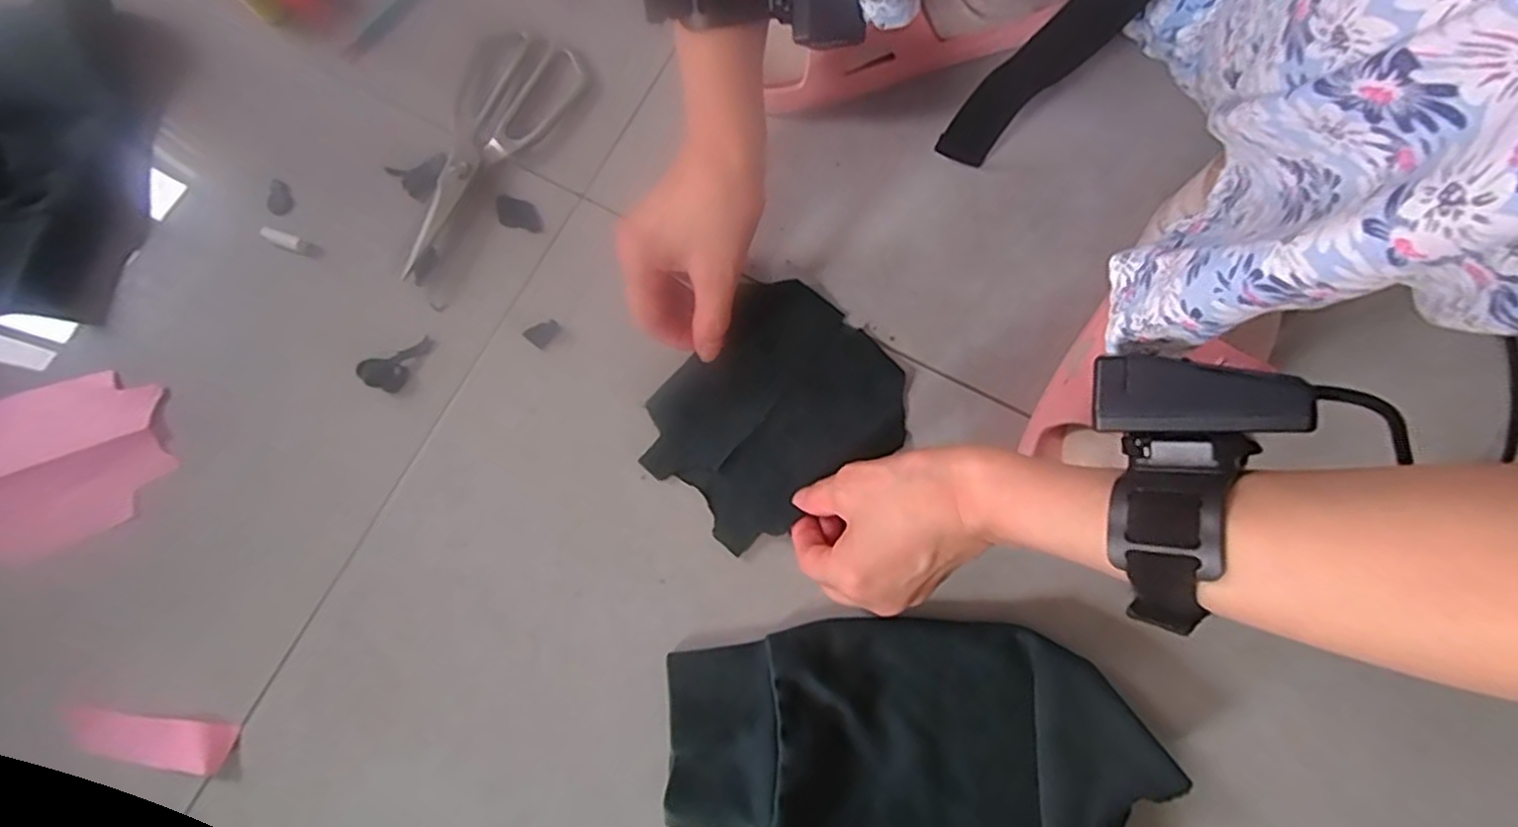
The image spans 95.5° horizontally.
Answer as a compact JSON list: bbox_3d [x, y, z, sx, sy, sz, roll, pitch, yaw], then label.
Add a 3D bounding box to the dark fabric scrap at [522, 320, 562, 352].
[{"bbox_3d":[-0.138,-0.052,0.439,0.016,0.004,0.020,37,81,9],"label":"dark fabric scrap"}]

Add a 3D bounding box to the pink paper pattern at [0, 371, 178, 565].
[{"bbox_3d":[-0.441,0.032,0.426,0.133,0.011,0.106,-20,78,-3],"label":"pink paper pattern"}]

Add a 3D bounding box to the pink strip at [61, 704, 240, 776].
[{"bbox_3d":[-0.353,0.186,0.393,0.105,0.005,0.026,6,78,3],"label":"pink strip"}]

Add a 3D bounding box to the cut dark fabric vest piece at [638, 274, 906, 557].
[{"bbox_3d":[0.008,-0.002,0.416,0.122,0.017,0.148,43,82,9],"label":"cut dark fabric vest piece"}]

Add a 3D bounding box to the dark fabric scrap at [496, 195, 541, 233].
[{"bbox_3d":[-0.160,-0.134,0.461,0.032,0.004,0.020,12,83,-4],"label":"dark fabric scrap"}]

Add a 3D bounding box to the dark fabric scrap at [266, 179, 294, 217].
[{"bbox_3d":[-0.330,-0.148,0.473,0.017,0.004,0.030,-26,78,-4],"label":"dark fabric scrap"}]

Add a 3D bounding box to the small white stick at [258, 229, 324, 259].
[{"bbox_3d":[-0.313,-0.115,0.460,0.043,0.004,0.009,22,79,6],"label":"small white stick"}]

